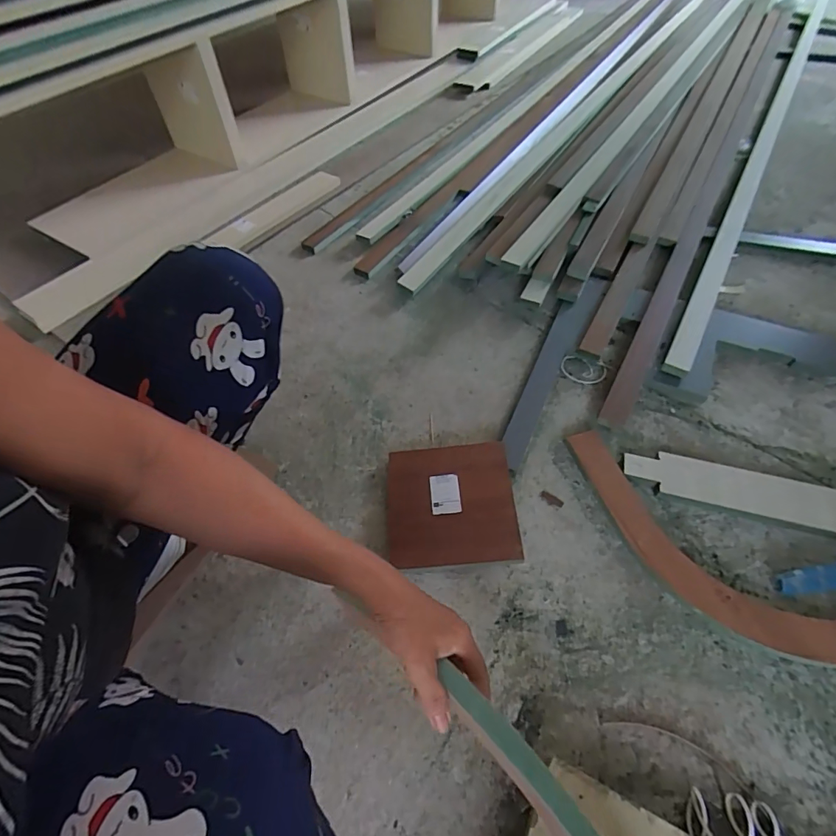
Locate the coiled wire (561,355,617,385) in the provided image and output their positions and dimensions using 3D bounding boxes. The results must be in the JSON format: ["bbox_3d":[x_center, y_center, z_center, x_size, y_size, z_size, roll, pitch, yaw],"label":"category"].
[{"bbox_3d":[0.301,-0.083,0.818,0.091,0.011,0.051,11,56,11],"label":"coiled wire"}]

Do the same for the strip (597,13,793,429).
[{"bbox_3d":[0.705,-0.586,1.080,0.051,0.019,1.641,25,64,18],"label":"strip"}]

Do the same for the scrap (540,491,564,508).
[{"bbox_3d":[0.198,0.121,0.682,0.035,0.004,0.015,29,65,20],"label":"scrap"}]

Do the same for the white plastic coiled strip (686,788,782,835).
[{"bbox_3d":[0.313,0.401,0.457,0.093,0.038,0.045,2,55,5],"label":"white plastic coiled strip"}]

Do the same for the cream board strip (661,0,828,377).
[{"bbox_3d":[0.834,-0.655,1.105,0.045,0.039,1.616,25,60,19],"label":"cream board strip"}]

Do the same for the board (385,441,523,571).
[{"bbox_3d":[0.044,0.121,0.660,0.179,0.014,0.176,-8,55,9],"label":"board"}]

